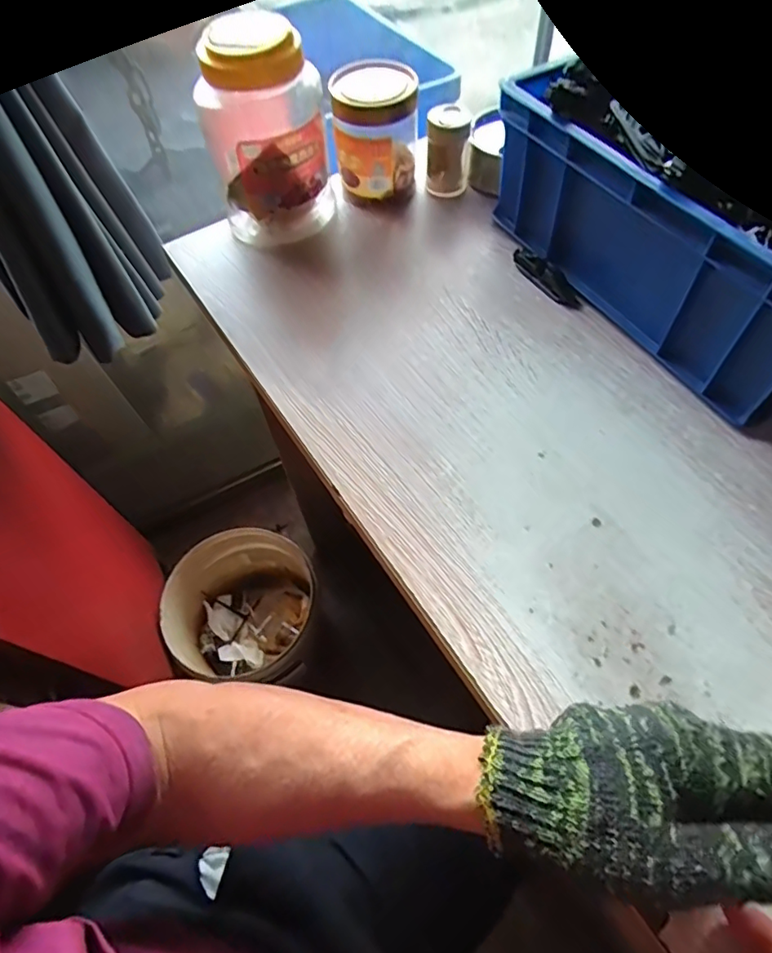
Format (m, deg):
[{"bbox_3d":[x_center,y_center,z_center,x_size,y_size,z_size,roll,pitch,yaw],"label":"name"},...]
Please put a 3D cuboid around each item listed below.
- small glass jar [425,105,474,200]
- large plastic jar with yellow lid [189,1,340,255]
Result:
[{"bbox_3d":[0.066,-0.342,0.567,0.044,0.079,0.041,-1,57,2],"label":"small glass jar"},{"bbox_3d":[-0.116,-0.334,0.522,0.113,0.174,0.112,-14,57,-6],"label":"large plastic jar with yellow lid"}]

